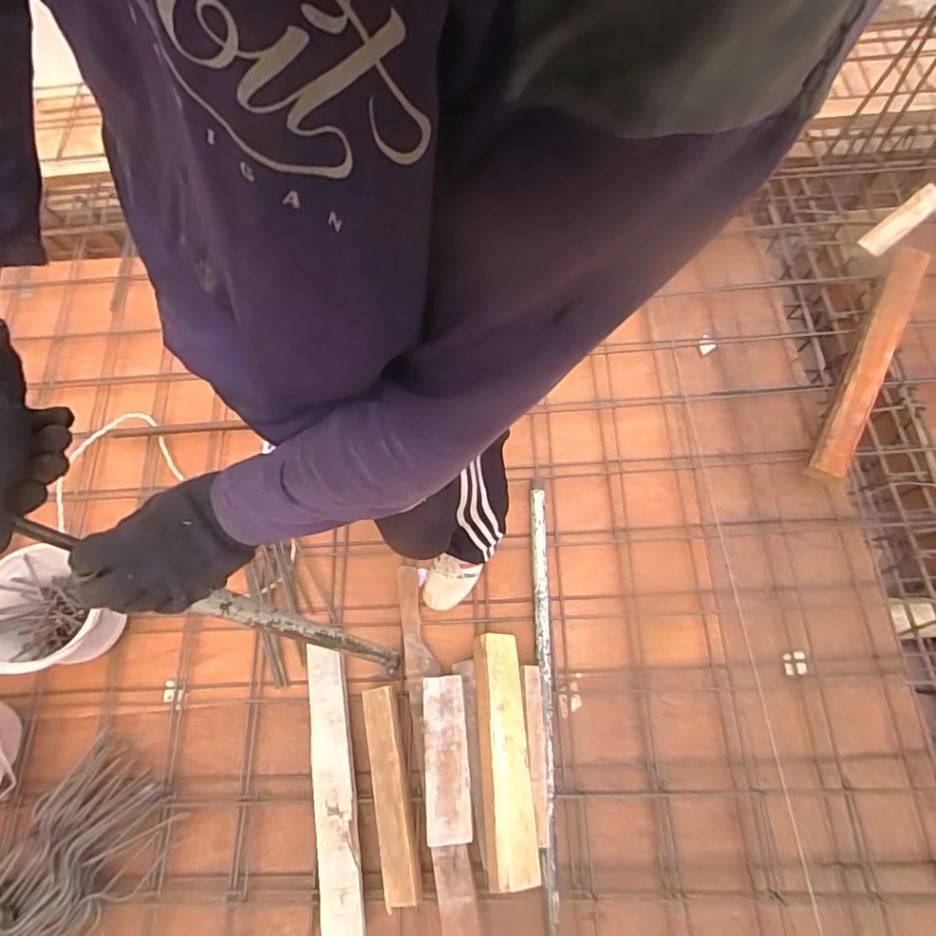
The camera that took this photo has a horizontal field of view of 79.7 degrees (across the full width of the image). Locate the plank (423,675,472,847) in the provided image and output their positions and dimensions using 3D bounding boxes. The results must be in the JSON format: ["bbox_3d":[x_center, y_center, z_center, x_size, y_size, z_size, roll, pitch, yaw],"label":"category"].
[{"bbox_3d":[-0.037,0.497,0.967,0.071,0.026,0.255,-5,68,2],"label":"plank"}]

